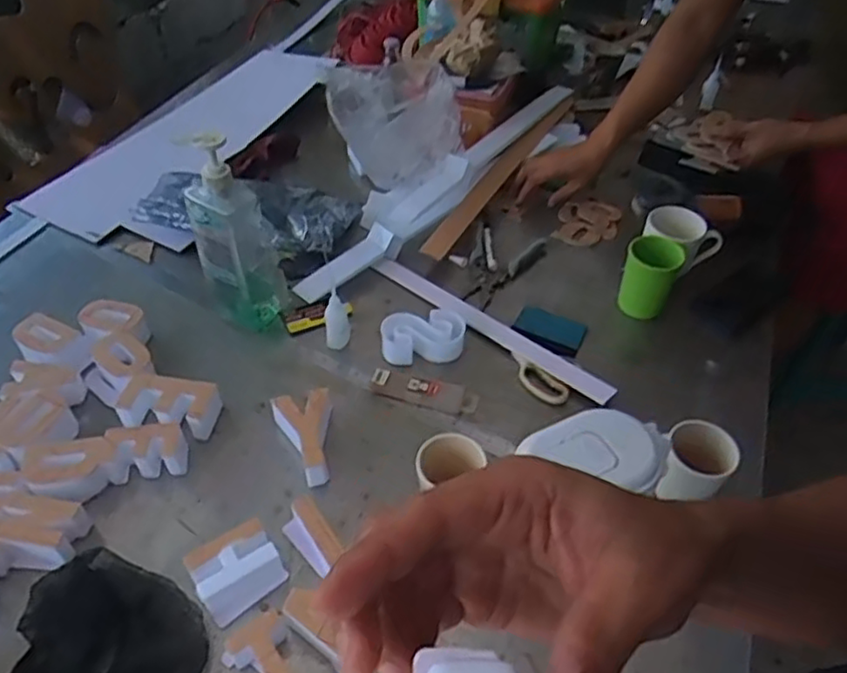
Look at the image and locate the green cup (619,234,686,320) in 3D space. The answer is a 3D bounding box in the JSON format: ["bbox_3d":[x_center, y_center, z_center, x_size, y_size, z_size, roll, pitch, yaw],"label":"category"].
[{"bbox_3d":[0.320,-0.081,0.960,0.070,0.102,0.070,1,47,-1],"label":"green cup"}]

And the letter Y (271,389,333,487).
[{"bbox_3d":[-0.133,0.123,0.794,0.070,0.053,0.119,-13,48,-13],"label":"letter Y"}]

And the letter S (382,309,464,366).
[{"bbox_3d":[0.001,-0.003,0.917,0.115,0.047,0.060,-9,47,-9],"label":"letter S"}]

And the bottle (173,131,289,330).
[{"bbox_3d":[-0.243,-0.123,0.873,0.097,0.278,0.061,-16,48,-16],"label":"bottle"}]

